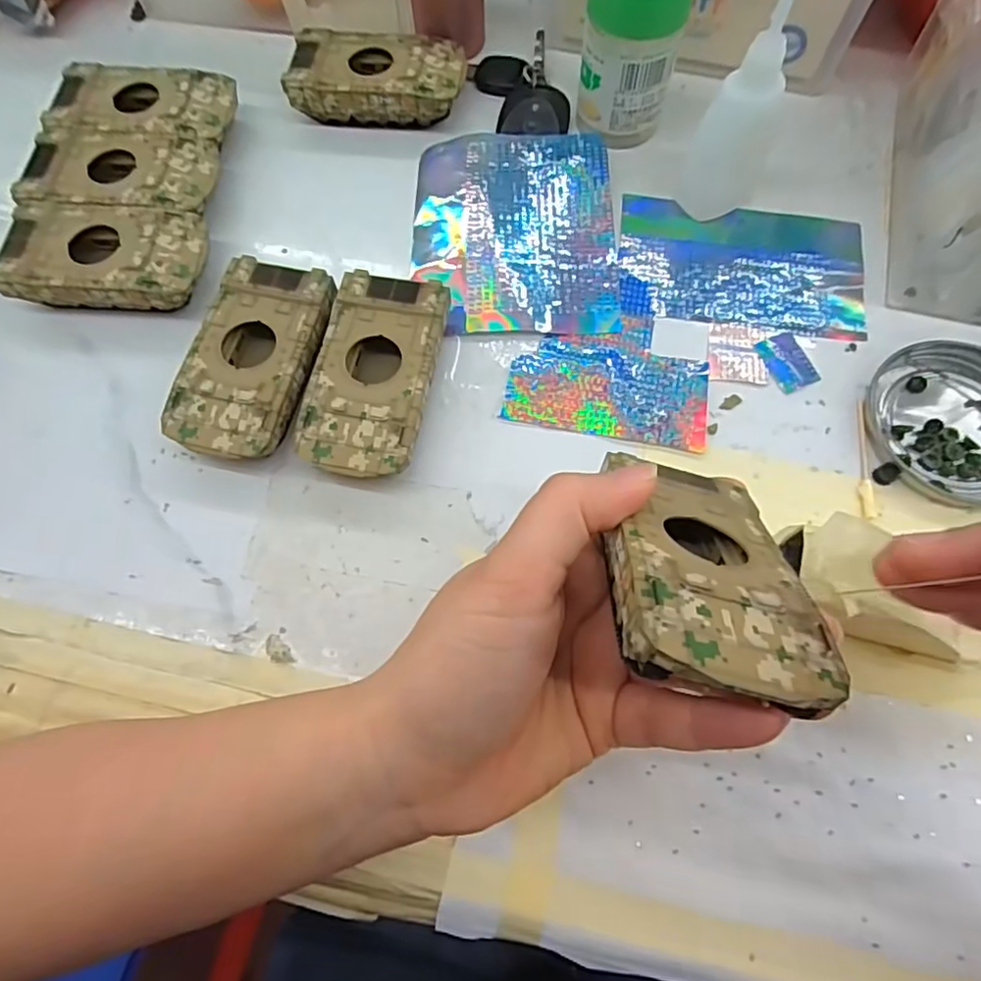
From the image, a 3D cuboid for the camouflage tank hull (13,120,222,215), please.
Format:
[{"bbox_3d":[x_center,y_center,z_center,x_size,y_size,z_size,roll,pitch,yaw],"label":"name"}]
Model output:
[{"bbox_3d":[-0.191,-0.165,0.326,0.094,0.023,0.058,0,69,2],"label":"camouflage tank hull"}]

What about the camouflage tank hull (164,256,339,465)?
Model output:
[{"bbox_3d":[-0.107,-0.058,0.284,0.052,0.026,0.095,12,70,6],"label":"camouflage tank hull"}]

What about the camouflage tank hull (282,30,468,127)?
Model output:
[{"bbox_3d":[-0.063,-0.232,0.347,0.094,0.021,0.045,6,69,4],"label":"camouflage tank hull"}]

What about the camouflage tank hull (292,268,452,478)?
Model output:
[{"bbox_3d":[-0.051,-0.050,0.279,0.051,0.024,0.096,9,70,5],"label":"camouflage tank hull"}]

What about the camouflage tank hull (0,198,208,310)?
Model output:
[{"bbox_3d":[-0.188,-0.114,0.306,0.094,0.024,0.053,2,69,3],"label":"camouflage tank hull"}]

